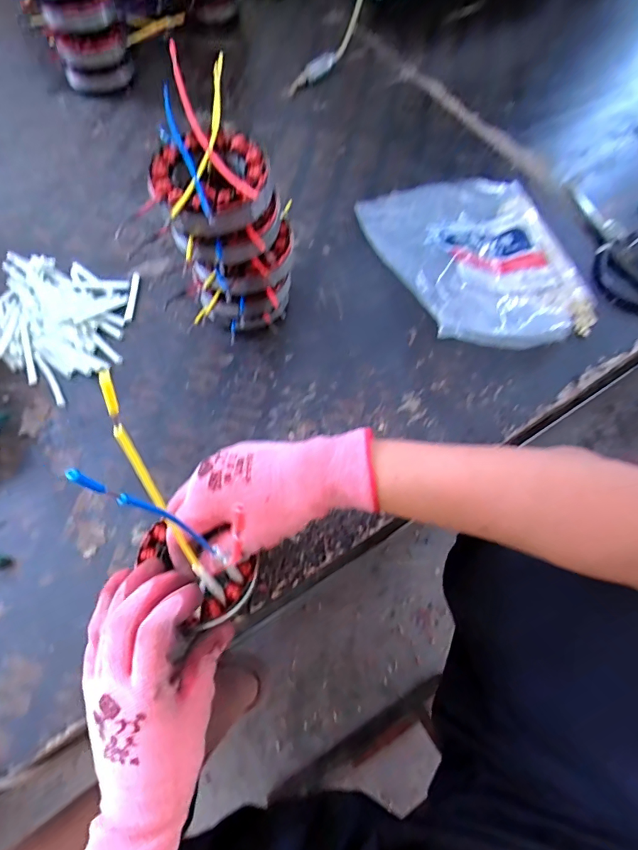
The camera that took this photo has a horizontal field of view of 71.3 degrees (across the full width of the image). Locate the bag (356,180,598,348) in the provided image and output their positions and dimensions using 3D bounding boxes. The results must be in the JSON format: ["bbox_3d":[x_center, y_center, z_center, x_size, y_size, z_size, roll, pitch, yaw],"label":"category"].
[{"bbox_3d":[0.176,-0.195,0.480,0.208,0.058,0.259,-12,66,-9],"label":"bag"}]

